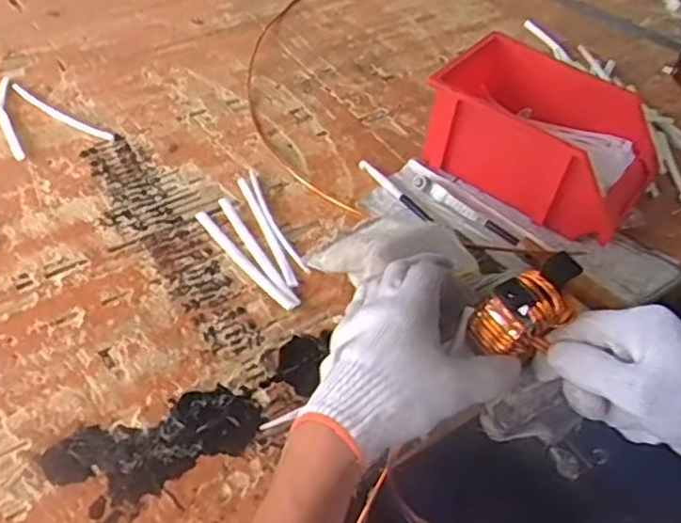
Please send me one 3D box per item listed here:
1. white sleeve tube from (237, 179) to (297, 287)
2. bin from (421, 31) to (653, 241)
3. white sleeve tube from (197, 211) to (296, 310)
[{"bbox_3d":[-0.079,-0.034,0.715,0.012,0.012,0.167,-15,52,-19],"label":"white sleeve tube"},{"bbox_3d":[0.224,-0.132,0.754,0.234,0.136,0.158,37,55,24],"label":"bin"},{"bbox_3d":[-0.100,-0.005,0.688,0.014,0.012,0.167,-30,58,-28],"label":"white sleeve tube"}]

